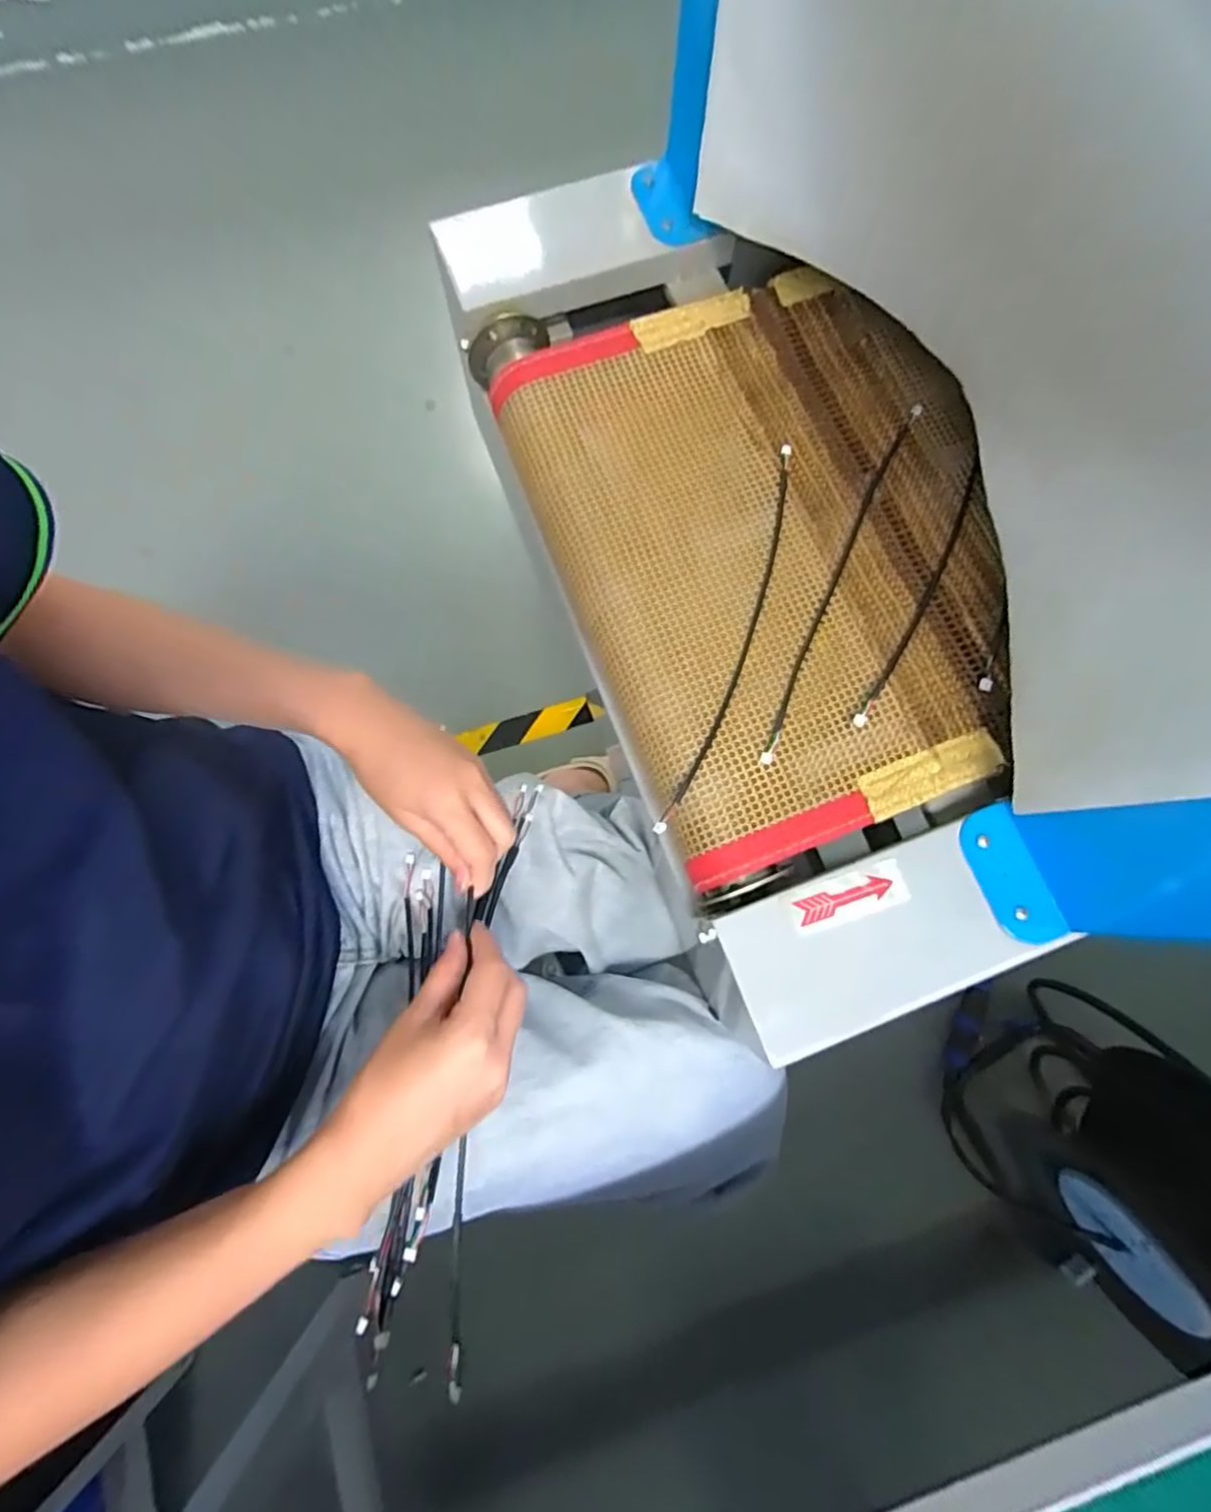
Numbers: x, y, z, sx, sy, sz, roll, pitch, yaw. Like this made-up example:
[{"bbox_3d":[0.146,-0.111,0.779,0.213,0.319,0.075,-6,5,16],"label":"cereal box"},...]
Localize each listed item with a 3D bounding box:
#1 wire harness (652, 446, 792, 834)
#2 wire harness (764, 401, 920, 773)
[{"bbox_3d":[0.085,-0.080,0.416,0.020,0.010,0.276,17,77,12],"label":"wire harness"},{"bbox_3d":[0.155,-0.120,0.426,0.011,0.006,0.280,25,78,6],"label":"wire harness"}]

